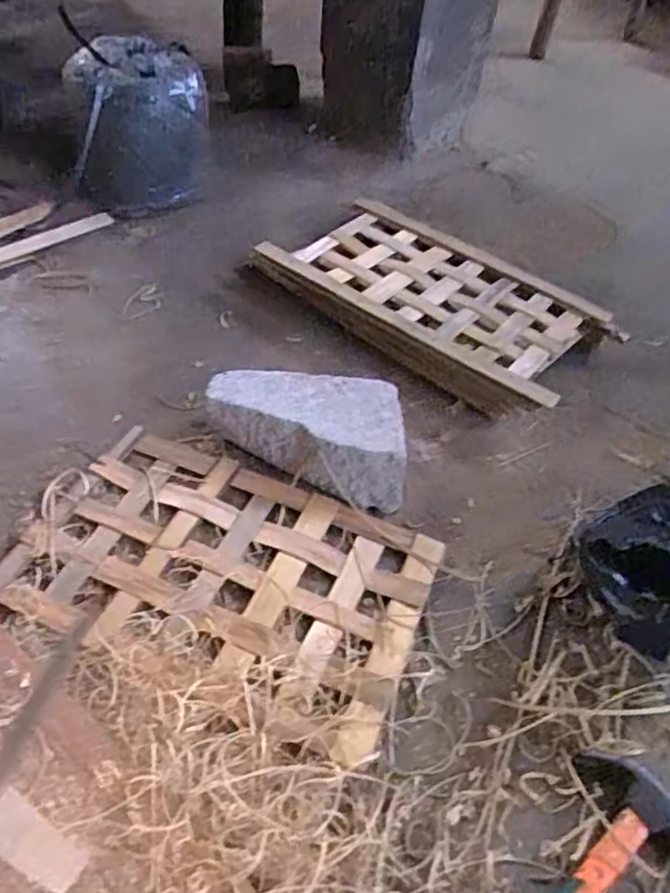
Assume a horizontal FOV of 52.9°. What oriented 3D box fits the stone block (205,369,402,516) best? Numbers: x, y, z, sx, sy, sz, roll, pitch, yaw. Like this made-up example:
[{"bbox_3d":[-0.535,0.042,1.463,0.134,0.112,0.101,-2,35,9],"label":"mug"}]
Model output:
[{"bbox_3d":[-0.030,-0.010,0.691,0.192,0.060,0.130,3,48,-4],"label":"stone block"}]

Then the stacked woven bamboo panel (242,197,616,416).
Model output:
[{"bbox_3d":[0.130,-0.191,0.882,0.417,0.055,0.264,34,53,22],"label":"stacked woven bamboo panel"}]

